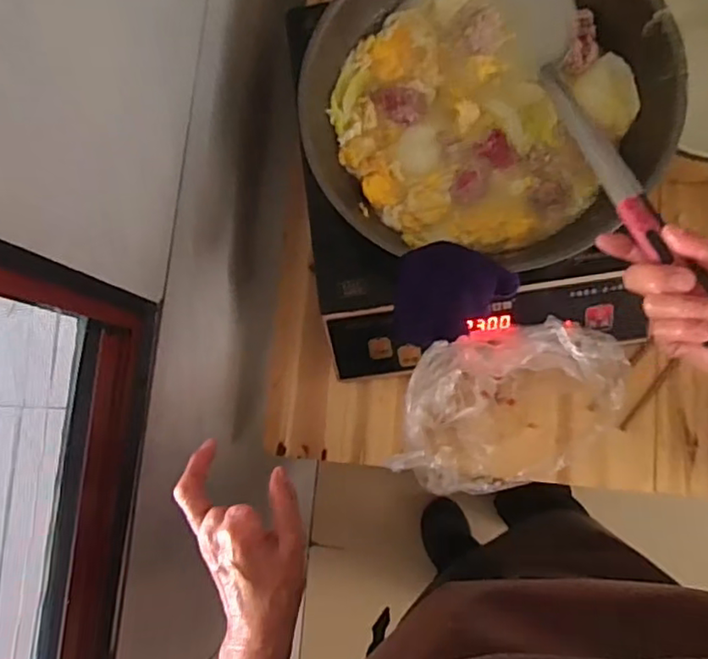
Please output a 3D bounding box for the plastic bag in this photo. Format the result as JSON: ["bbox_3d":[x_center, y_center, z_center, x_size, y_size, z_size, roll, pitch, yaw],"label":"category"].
[{"bbox_3d":[0.160,0.081,0.645,0.236,0.102,0.153,-12,82,4],"label":"plastic bag"}]

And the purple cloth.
[{"bbox_3d":[0.087,-0.028,0.533,0.101,0.032,0.085,3,83,7],"label":"purple cloth"}]

